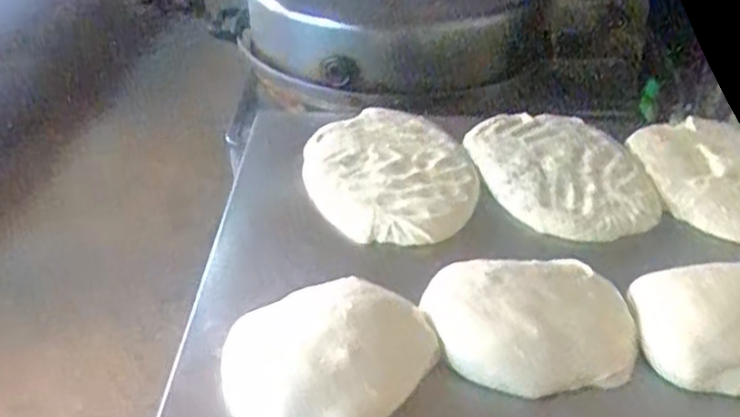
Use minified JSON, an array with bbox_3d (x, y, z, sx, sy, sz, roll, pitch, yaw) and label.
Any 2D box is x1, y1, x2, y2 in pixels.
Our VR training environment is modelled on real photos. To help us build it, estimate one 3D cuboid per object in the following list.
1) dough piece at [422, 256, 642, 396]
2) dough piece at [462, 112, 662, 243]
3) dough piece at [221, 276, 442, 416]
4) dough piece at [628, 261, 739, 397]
[{"bbox_3d":[0.157,0.109,0.716,0.193,0.048,0.157,-8,36,-10],"label":"dough piece"},{"bbox_3d":[0.250,-0.051,0.951,0.217,0.023,0.262,-4,36,-5],"label":"dough piece"},{"bbox_3d":[-0.044,0.134,0.670,0.180,0.050,0.167,0,36,0],"label":"dough piece"},{"bbox_3d":[0.358,0.116,0.710,0.187,0.051,0.150,0,36,1],"label":"dough piece"}]

